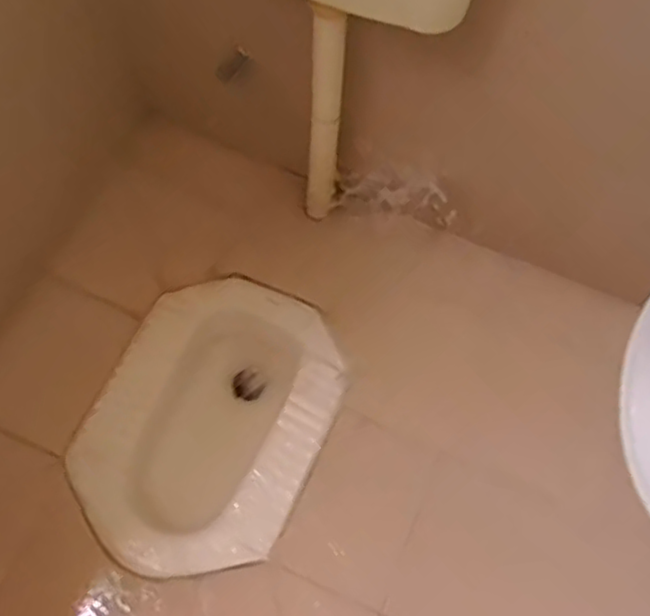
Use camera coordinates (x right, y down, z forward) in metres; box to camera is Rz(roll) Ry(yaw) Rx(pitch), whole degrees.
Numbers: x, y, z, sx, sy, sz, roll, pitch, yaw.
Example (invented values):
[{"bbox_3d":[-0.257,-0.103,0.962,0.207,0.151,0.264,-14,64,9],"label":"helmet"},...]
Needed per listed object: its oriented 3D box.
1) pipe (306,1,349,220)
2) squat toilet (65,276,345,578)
[{"bbox_3d":[0.000,-0.312,1.192,0.059,0.516,0.061,4,70,-1],"label":"pipe"},{"bbox_3d":[-0.217,0.236,1.382,0.418,0.231,0.561,21,70,5],"label":"squat toilet"}]

